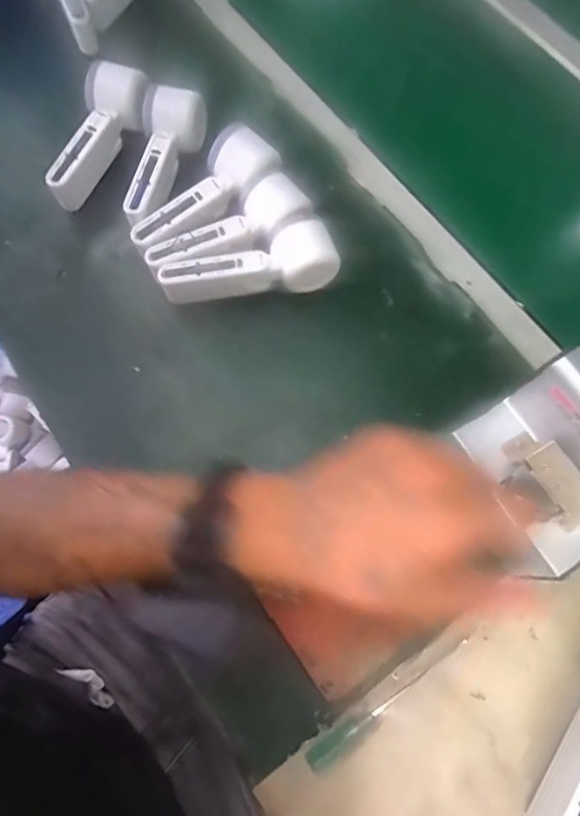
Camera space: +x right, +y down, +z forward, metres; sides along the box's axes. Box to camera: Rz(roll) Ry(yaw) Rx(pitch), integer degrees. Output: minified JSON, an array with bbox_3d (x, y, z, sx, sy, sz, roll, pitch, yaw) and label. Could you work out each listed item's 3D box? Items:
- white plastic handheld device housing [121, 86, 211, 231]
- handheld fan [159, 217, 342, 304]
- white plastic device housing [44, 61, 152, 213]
[{"bbox_3d":[-0.133,-0.251,0.488,0.053,0.045,0.161,15,73,3],"label":"white plastic handheld device housing"},{"bbox_3d":[-0.037,-0.134,0.456,0.165,0.051,0.052,-8,73,-4],"label":"handheld fan"},{"bbox_3d":[-0.198,-0.278,0.494,0.057,0.050,0.159,27,88,7],"label":"white plastic device housing"}]

